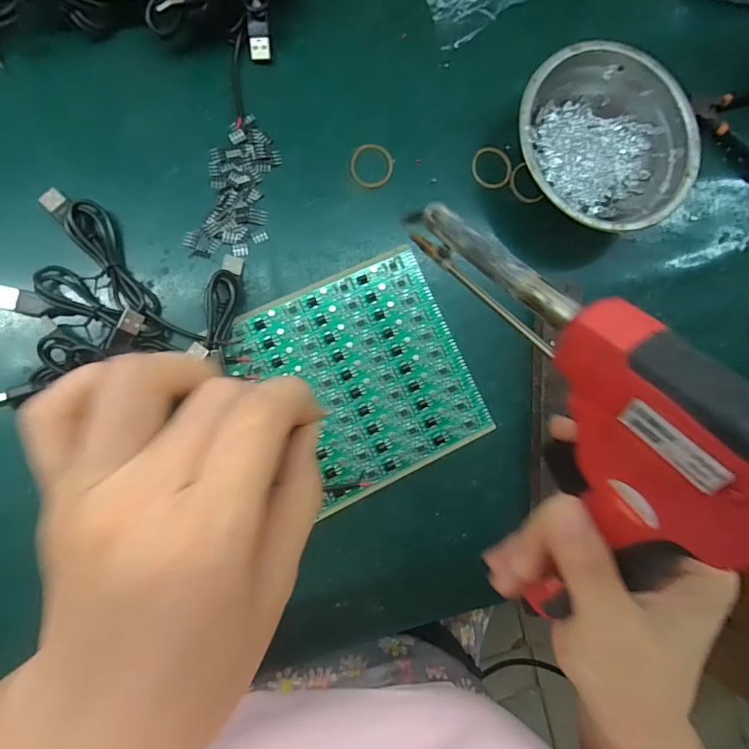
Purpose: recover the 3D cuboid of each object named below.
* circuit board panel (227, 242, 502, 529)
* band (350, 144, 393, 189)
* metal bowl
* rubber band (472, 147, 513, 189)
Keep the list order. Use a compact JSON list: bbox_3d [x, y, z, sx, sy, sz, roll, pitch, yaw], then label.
[{"bbox_3d":[-0.008,0.002,0.315,0.138,0.004,0.140,-26,91,-8],"label":"circuit board panel"},{"bbox_3d":[-0.002,-0.145,0.325,0.030,0.004,0.030,6,87,-7],"label":"band"},{"bbox_3d":[0.155,-0.157,0.328,0.121,0.040,0.123,0,87,-8],"label":"metal bowl"},{"bbox_3d":[0.085,-0.150,0.338,0.030,0.004,0.029,0,87,-8],"label":"rubber band"}]

